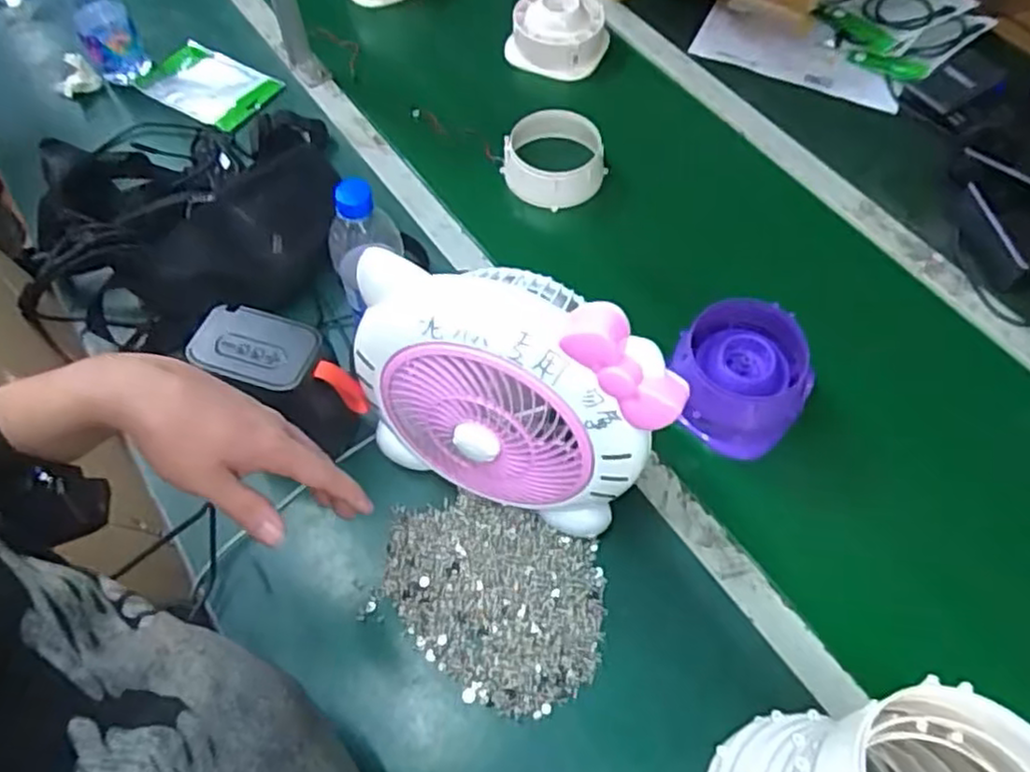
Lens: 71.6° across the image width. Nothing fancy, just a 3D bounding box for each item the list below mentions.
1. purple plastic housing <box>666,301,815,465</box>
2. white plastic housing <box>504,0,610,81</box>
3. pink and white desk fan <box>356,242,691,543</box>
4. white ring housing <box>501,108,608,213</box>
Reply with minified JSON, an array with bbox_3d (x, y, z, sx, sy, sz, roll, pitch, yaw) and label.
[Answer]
[{"bbox_3d":[0.227,-0.004,0.730,0.128,0.113,0.121,30,65,16],"label":"purple plastic housing"},{"bbox_3d":[0.061,-0.509,1.022,0.135,0.080,0.108,17,62,10],"label":"white plastic housing"},{"bbox_3d":[0.001,0.003,0.616,0.261,0.256,0.140,21,63,12],"label":"pink and white desk fan"},{"bbox_3d":[0.050,-0.287,0.906,0.127,0.047,0.127,3,61,2],"label":"white ring housing"}]

